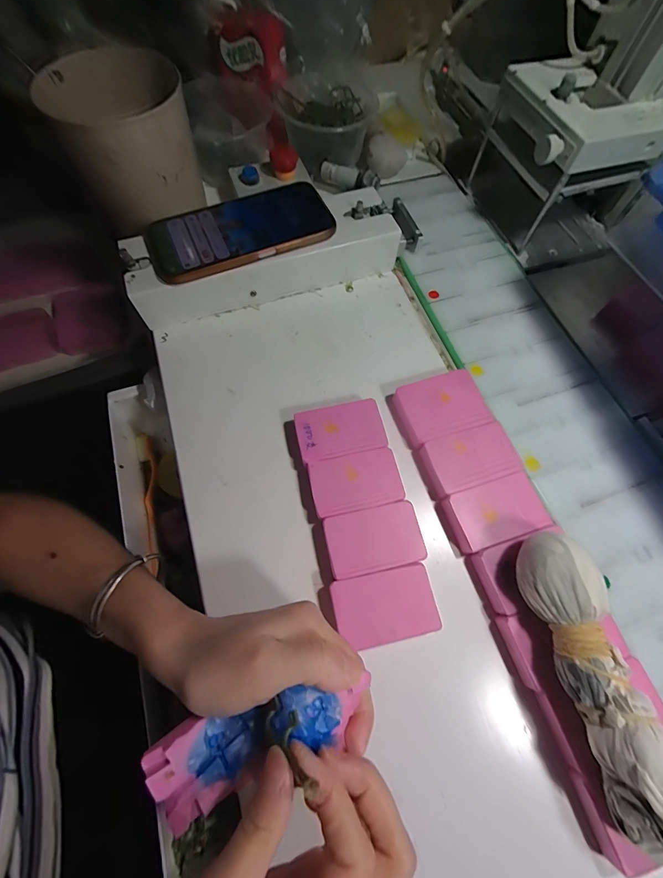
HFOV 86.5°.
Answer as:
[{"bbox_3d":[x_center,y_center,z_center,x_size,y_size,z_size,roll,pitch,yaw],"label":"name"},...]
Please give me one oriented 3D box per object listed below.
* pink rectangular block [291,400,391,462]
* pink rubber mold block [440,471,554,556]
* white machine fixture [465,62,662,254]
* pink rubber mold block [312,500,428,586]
[{"bbox_3d":[0.007,-0.005,0.294,0.069,0.022,0.044,-12,68,-6],"label":"pink rectangular block"},{"bbox_3d":[0.123,0.055,0.267,0.067,0.014,0.043,-17,69,-8],"label":"pink rubber mold block"},{"bbox_3d":[0.229,-0.287,0.362,0.116,0.106,0.131,-6,67,-5],"label":"white machine fixture"},{"bbox_3d":[0.027,0.076,0.261,0.077,0.018,0.042,-12,68,-6],"label":"pink rubber mold block"}]

